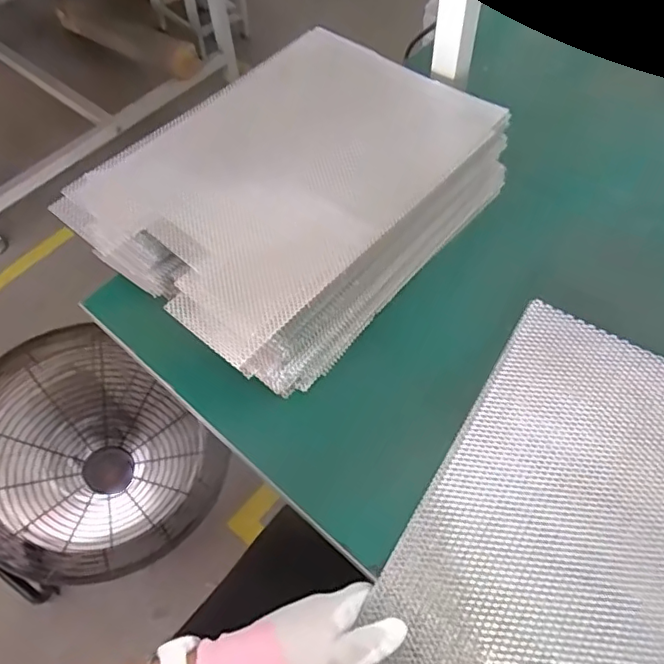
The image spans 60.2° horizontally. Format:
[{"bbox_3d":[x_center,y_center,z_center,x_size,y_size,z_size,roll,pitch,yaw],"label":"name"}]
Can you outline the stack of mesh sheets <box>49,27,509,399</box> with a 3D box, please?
[{"bbox_3d":[-0.038,-0.141,0.568,0.277,0.095,0.358,36,66,23],"label":"stack of mesh sheets"}]

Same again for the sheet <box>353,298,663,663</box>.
[{"bbox_3d":[0.200,0.146,0.421,0.244,0.020,0.324,27,63,19],"label":"sheet"}]

